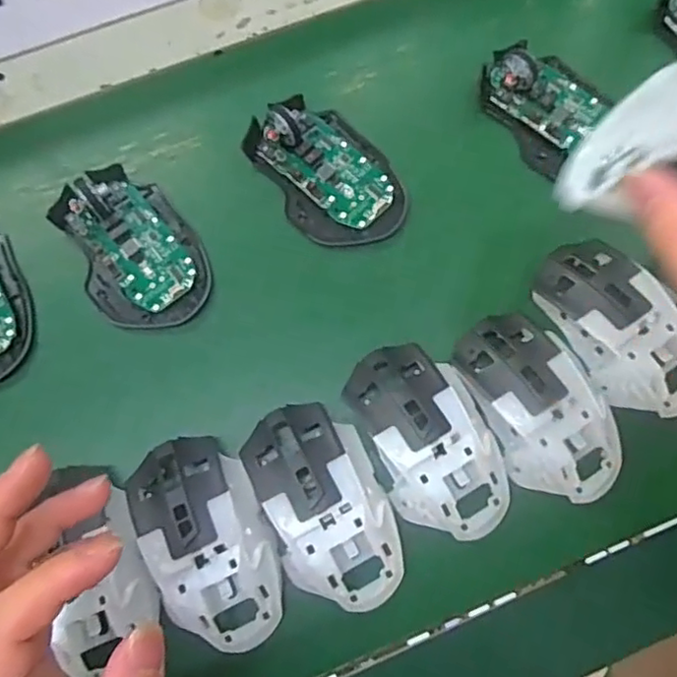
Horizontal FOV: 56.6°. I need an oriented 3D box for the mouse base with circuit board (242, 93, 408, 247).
[{"bbox_3d":[-0.007,-0.111,0.416,0.073,0.030,0.112,-32,79,-9],"label":"mouse base with circuit board"}]

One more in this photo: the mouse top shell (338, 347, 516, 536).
[{"bbox_3d":[0.053,0.056,0.355,0.066,0.030,0.114,-25,78,-7],"label":"mouse top shell"}]

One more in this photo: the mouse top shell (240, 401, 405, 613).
[{"bbox_3d":[-0.005,0.091,0.346,0.063,0.029,0.117,-26,78,-7],"label":"mouse top shell"}]

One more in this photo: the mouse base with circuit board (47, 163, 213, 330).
[{"bbox_3d":[-0.131,-0.059,0.399,0.072,0.022,0.115,-28,78,-8],"label":"mouse base with circuit board"}]

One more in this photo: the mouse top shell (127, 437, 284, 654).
[{"bbox_3d":[-0.071,0.110,0.338,0.060,0.029,0.114,-22,77,-7],"label":"mouse top shell"}]

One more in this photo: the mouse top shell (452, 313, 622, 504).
[{"bbox_3d":[0.116,0.038,0.359,0.060,0.032,0.115,-26,78,-7],"label":"mouse top shell"}]

